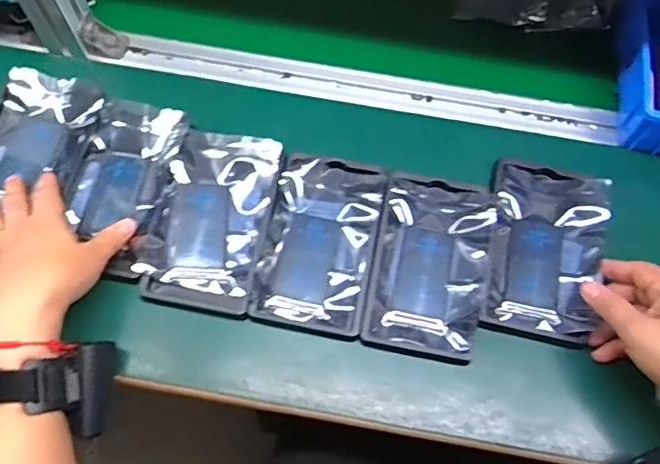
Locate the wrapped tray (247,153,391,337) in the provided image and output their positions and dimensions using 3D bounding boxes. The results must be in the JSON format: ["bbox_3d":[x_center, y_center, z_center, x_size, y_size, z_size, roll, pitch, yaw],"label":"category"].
[{"bbox_3d":[-0.007,0.007,0.517,0.098,0.019,0.157,11,65,3],"label":"wrapped tray"}]

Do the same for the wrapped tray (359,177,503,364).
[{"bbox_3d":[0.088,0.026,0.508,0.106,0.020,0.157,11,65,3],"label":"wrapped tray"}]

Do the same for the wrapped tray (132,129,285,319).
[{"bbox_3d":[-0.103,-0.013,0.515,0.096,0.022,0.157,10,65,2],"label":"wrapped tray"}]

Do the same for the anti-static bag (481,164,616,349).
[{"bbox_3d":[0.186,0.015,0.511,0.095,0.026,0.156,12,65,3],"label":"anti-static bag"}]

